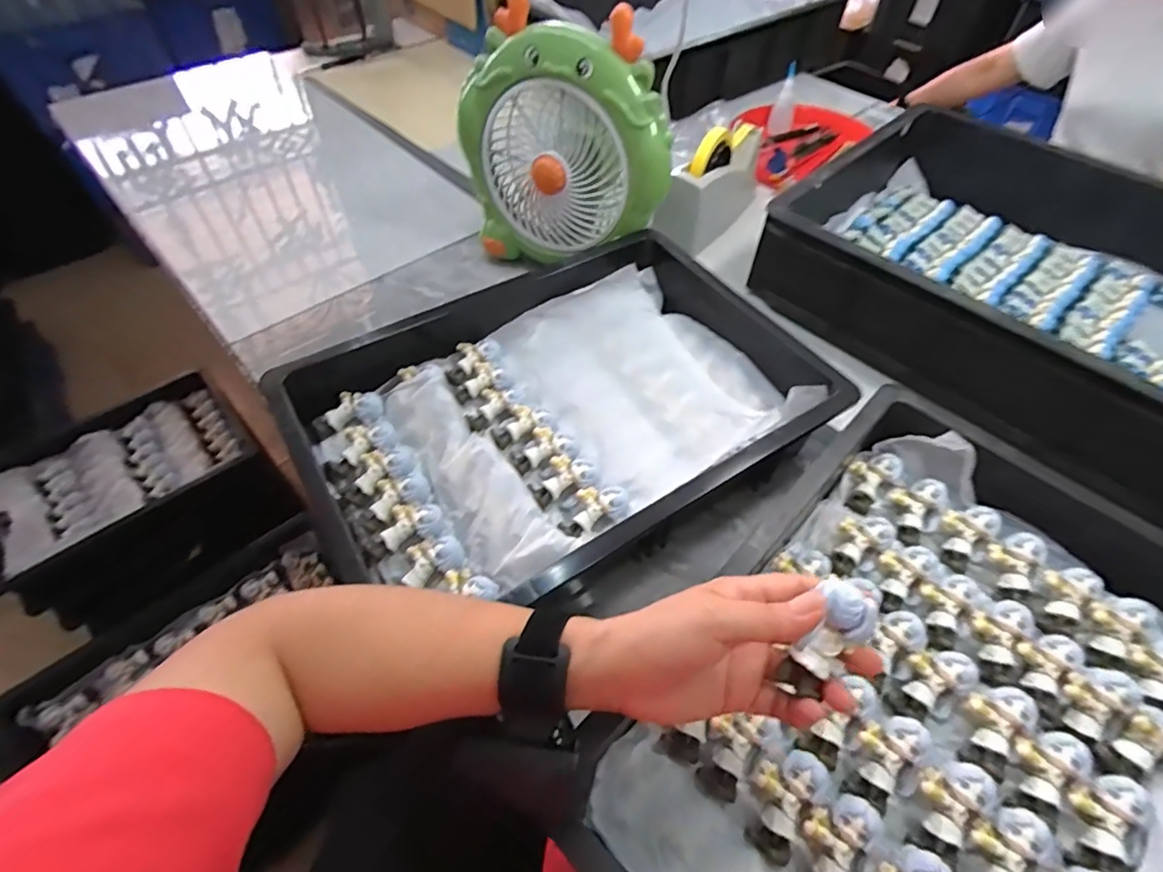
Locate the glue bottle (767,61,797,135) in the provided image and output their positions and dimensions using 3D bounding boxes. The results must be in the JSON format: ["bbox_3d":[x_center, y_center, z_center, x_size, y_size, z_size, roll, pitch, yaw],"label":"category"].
[{"bbox_3d":[0.354,-0.580,0.944,0.038,0.108,0.022,16,25,11],"label":"glue bottle"}]

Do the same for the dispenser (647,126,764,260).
[{"bbox_3d":[0.187,-0.360,0.769,0.073,0.116,0.207,30,58,19],"label":"dispenser"}]

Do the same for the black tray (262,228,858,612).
[{"bbox_3d":[-0.011,-0.039,0.534,0.475,0.072,0.336,-28,59,-20],"label":"black tray"}]

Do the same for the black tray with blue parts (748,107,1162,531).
[{"bbox_3d":[0.555,-0.163,0.632,0.412,0.133,0.583,-37,62,-25],"label":"black tray with blue parts"}]

